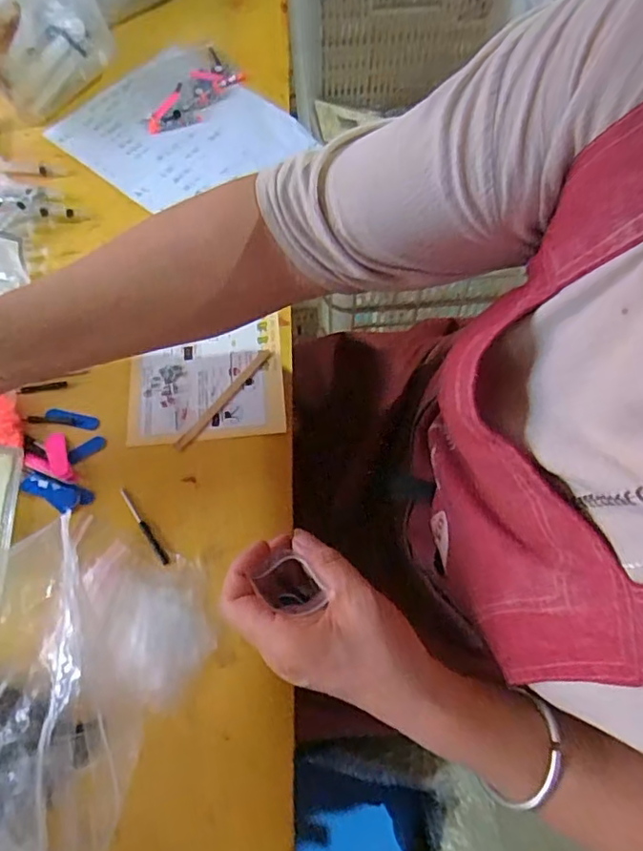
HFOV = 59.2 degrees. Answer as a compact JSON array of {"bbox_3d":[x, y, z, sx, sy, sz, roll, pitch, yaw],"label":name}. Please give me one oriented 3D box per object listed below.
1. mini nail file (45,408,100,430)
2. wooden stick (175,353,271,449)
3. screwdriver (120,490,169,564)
[{"bbox_3d":[-0.220,-0.006,0.501,0.048,0.004,0.012,13,67,6],"label":"mini nail file"},{"bbox_3d":[-0.087,-0.025,0.506,0.011,0.004,0.121,36,71,14],"label":"wooden stick"},{"bbox_3d":[-0.144,0.081,0.458,0.006,0.004,0.077,-35,71,-14],"label":"screwdriver"}]

